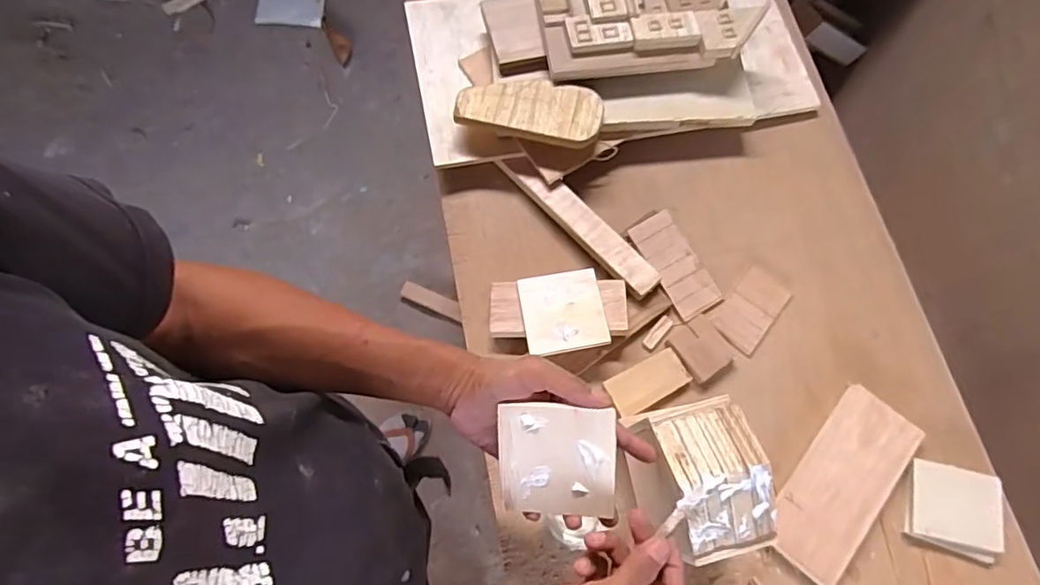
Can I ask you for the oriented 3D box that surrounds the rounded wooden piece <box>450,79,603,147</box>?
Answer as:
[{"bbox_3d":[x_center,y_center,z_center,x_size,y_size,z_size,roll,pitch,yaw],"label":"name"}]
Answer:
[{"bbox_3d":[0.012,-0.220,0.689,0.169,0.015,0.075,13,70,2],"label":"rounded wooden piece"}]

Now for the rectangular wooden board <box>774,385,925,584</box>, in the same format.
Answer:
[{"bbox_3d":[0.337,0.197,0.605,0.084,0.016,0.197,39,73,10],"label":"rectangular wooden board"}]

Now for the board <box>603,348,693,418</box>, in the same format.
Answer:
[{"bbox_3d":[0.142,0.101,0.642,0.088,0.010,0.046,-25,74,-11],"label":"board"}]

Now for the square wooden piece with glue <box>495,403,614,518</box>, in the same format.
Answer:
[{"bbox_3d":[0.029,0.130,0.449,0.087,0.006,0.082,-2,98,11],"label":"square wooden piece with glue"}]

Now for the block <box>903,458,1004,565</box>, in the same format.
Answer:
[{"bbox_3d":[0.444,0.222,0.597,0.089,0.025,0.082,16,71,3],"label":"block"}]

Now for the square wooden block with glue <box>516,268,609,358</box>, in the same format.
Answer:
[{"bbox_3d":[0.048,0.021,0.640,0.089,0.006,0.093,-9,63,-2],"label":"square wooden block with glue"}]

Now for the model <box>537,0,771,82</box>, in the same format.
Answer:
[{"bbox_3d":[0.161,-0.364,0.725,0.275,0.037,0.189,-7,71,-5],"label":"model"}]

